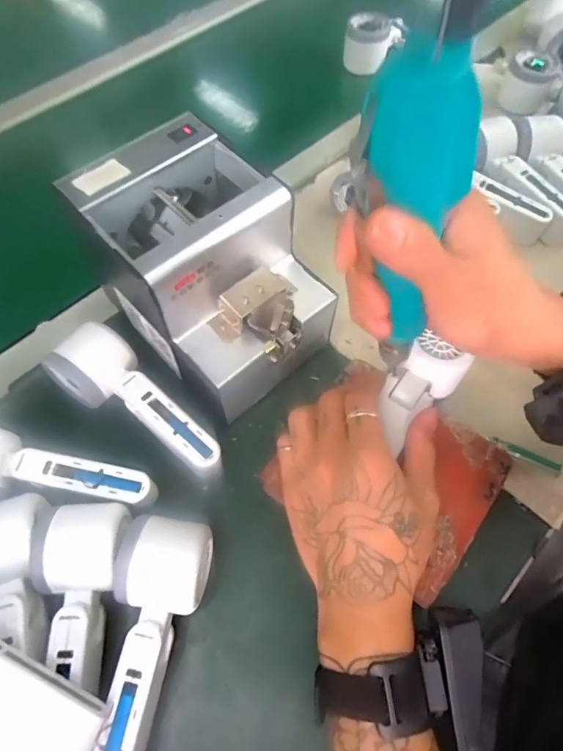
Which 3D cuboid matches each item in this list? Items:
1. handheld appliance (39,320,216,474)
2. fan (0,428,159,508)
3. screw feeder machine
[{"bbox_3d":[-0.111,0.020,0.370,0.156,0.050,0.056,32,67,16],"label":"handheld appliance"},{"bbox_3d":[-0.174,0.076,0.344,0.152,0.049,0.053,9,63,5],"label":"fan"},{"bbox_3d":[-0.055,-0.084,0.360,0.132,0.114,0.180,-38,68,-18],"label":"screw feeder machine"}]

